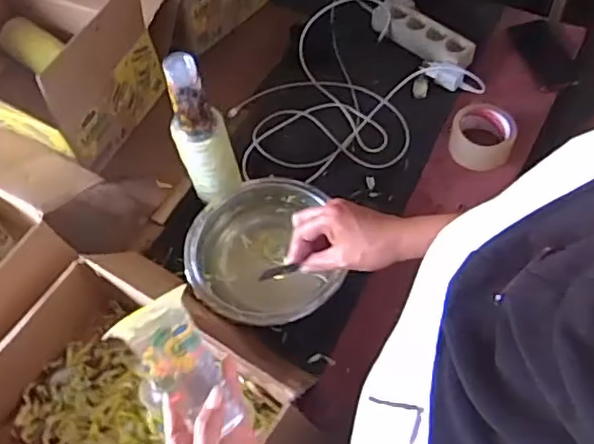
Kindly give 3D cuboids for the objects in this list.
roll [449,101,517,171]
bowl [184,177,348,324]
[{"bbox_3d":[0.302,-0.143,0.965,0.097,0.050,0.106,-2,59,3],"label":"roll"},{"bbox_3d":[-0.050,0.047,0.861,0.210,0.076,0.224,-2,59,3],"label":"bowl"}]

